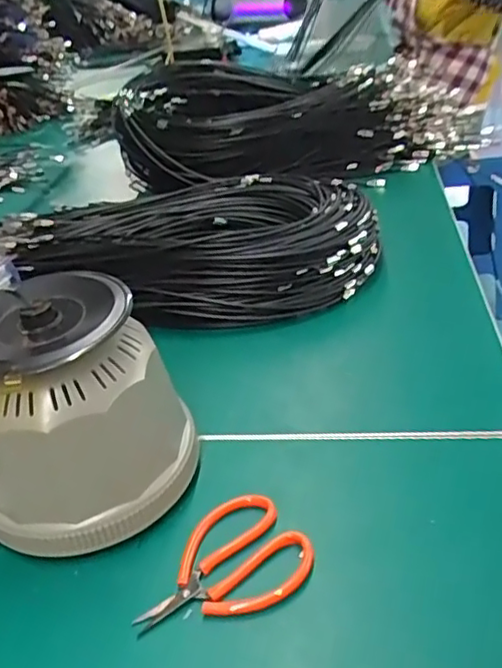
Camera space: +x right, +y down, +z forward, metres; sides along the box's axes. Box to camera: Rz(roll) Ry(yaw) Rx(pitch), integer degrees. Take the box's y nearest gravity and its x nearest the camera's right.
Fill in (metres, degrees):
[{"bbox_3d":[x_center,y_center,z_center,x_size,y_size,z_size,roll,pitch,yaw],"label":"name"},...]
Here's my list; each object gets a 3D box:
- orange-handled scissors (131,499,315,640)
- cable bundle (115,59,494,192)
[{"bbox_3d":[-0.019,0.149,0.397,0.112,0.009,0.076,-24,38,-24],"label":"orange-handled scissors"},{"bbox_3d":[0.067,-0.347,1.009,0.536,0.125,0.305,-5,35,4],"label":"cable bundle"}]

